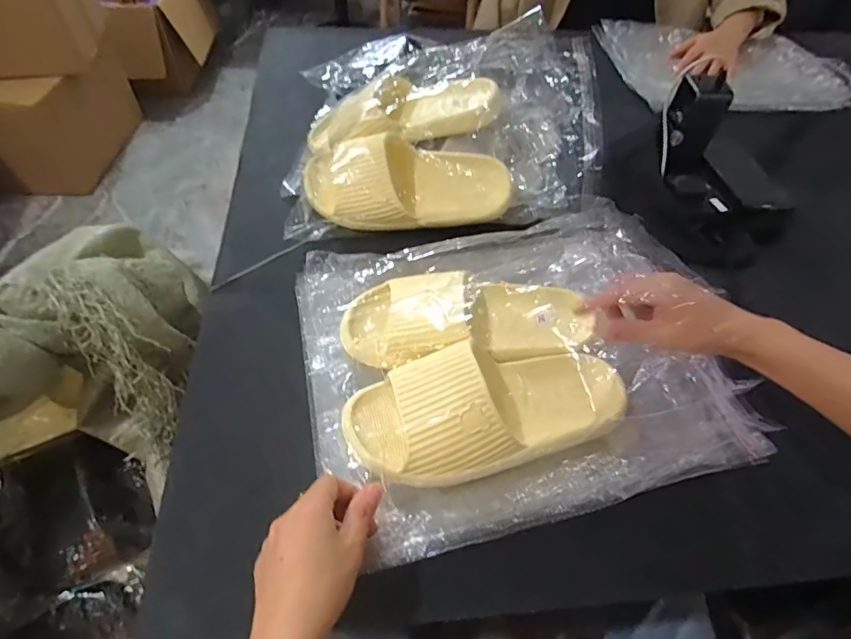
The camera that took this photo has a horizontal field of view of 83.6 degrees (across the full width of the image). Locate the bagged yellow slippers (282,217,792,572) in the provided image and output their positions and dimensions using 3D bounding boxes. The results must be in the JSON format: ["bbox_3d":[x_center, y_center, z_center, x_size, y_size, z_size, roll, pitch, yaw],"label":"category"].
[{"bbox_3d":[0.081,0.018,0.454,0.378,0.071,0.310,-11,54,-10],"label":"bagged yellow slippers"}]

